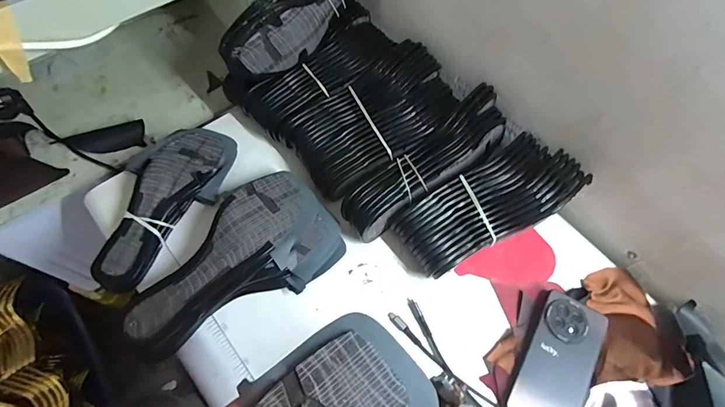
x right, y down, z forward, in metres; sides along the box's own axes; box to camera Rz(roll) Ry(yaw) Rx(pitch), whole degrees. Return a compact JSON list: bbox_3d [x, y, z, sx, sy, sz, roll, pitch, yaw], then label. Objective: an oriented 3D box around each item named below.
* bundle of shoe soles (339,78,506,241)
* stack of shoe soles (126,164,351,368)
[{"bbox_3d":[0.093,-0.053,0.540,0.266,0.082,0.068,-36,71,-18],"label":"bundle of shoe soles"},{"bbox_3d":[-0.157,0.074,0.490,0.270,0.053,0.150,-38,72,-19],"label":"stack of shoe soles"}]

